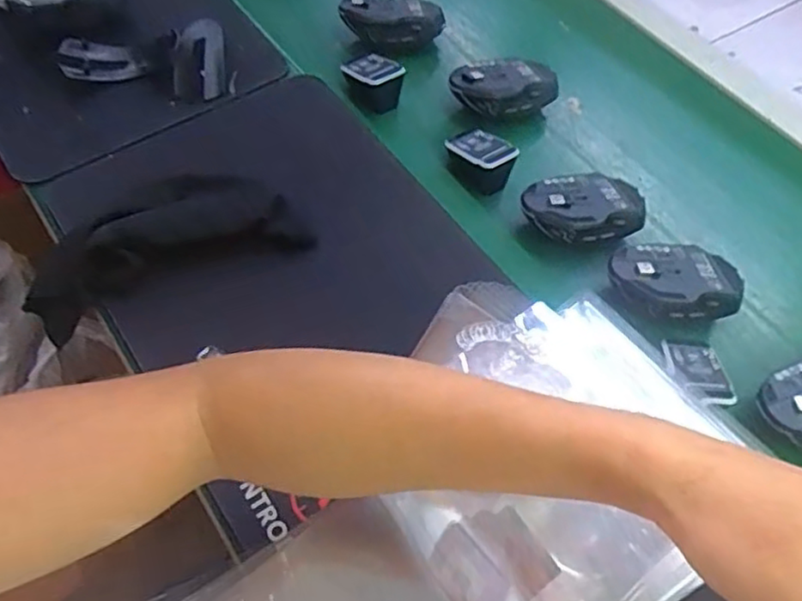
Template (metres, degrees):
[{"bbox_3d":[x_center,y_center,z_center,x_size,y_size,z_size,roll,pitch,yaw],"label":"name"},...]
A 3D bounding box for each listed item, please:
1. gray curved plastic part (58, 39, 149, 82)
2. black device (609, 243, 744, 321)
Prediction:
[{"bbox_3d":[-0.333,-0.264,0.736,0.102,0.015,0.046,12,58,2],"label":"gray curved plastic part"},{"bbox_3d":[0.234,-0.015,0.580,0.116,0.048,0.074,5,58,-1],"label":"black device"}]

